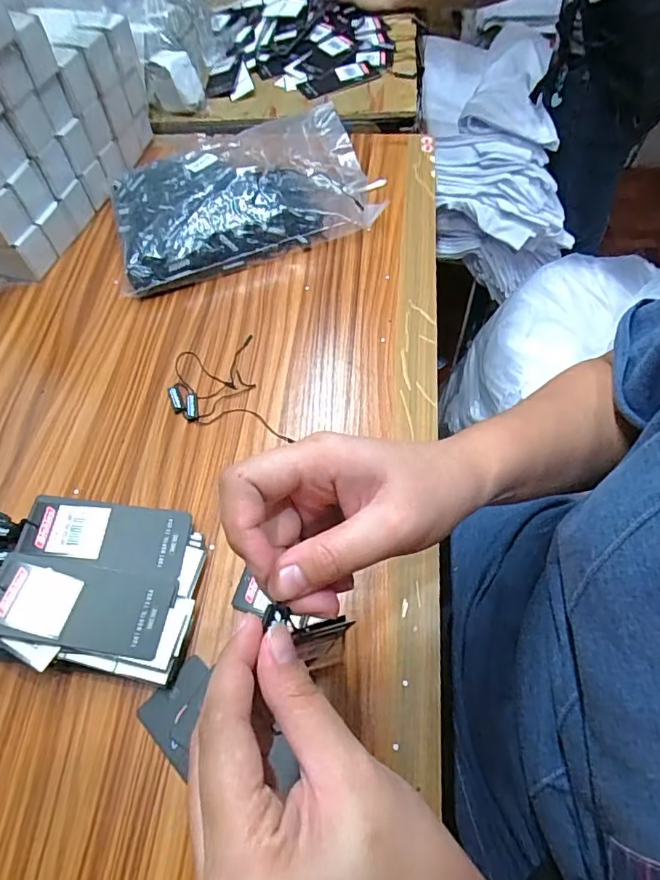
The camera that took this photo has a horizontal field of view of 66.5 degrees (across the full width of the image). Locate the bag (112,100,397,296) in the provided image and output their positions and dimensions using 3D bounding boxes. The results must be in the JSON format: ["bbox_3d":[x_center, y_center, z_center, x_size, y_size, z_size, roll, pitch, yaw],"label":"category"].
[{"bbox_3d":[-0.094,-0.272,0.547,0.282,0.065,0.187,-19,60,-8],"label":"bag"}]

